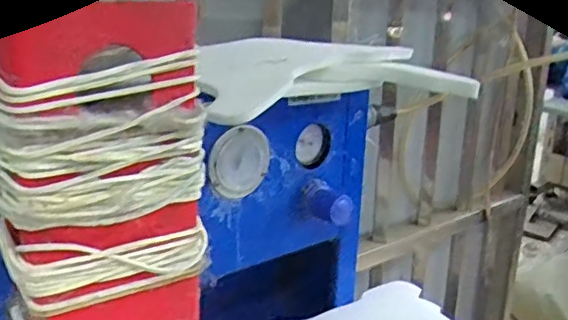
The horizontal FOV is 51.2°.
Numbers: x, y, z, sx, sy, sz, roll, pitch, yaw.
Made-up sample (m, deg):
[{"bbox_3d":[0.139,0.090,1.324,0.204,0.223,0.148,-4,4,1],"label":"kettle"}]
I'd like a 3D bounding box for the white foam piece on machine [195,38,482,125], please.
[{"bbox_3d":[0.034,-0.069,0.466,0.229,0.039,0.100,-7,20,-31],"label":"white foam piece on machine"}]

